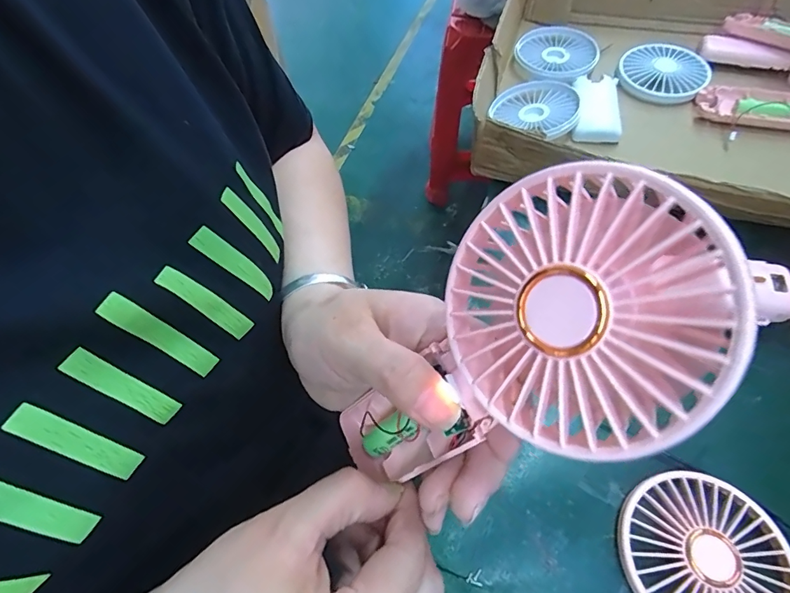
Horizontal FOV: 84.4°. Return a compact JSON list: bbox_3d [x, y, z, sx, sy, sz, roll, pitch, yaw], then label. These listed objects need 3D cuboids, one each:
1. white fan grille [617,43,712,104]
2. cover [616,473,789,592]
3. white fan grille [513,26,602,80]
[{"bbox_3d":[0.277,-0.231,0.453,0.077,0.018,0.083,-6,65,14],"label":"white fan grille"},{"bbox_3d":[0.172,0.145,0.241,0.088,0.014,0.084,4,60,6],"label":"cover"},{"bbox_3d":[0.179,-0.271,0.486,0.087,0.014,0.092,-2,59,3],"label":"white fan grille"}]

